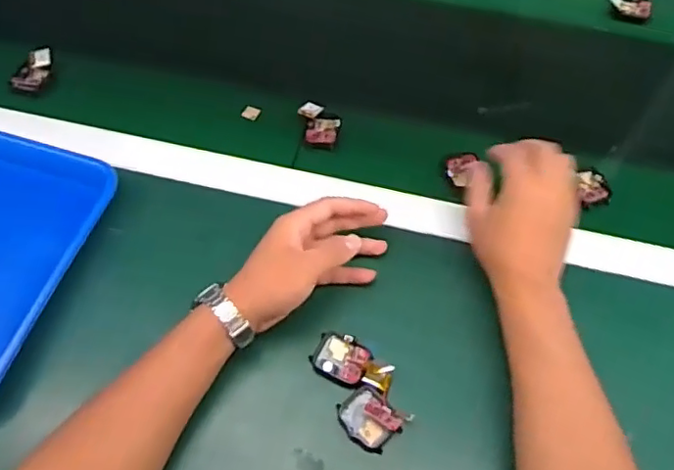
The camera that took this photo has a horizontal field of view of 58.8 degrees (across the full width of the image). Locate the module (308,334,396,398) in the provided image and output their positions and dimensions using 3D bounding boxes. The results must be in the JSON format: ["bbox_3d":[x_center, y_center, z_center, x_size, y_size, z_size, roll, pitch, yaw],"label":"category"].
[{"bbox_3d":[0.013,0.107,0.493,0.067,0.012,0.038,23,62,12],"label":"module"}]

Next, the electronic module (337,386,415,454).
[{"bbox_3d":[0.027,0.145,0.472,0.050,0.018,0.039,35,65,18],"label":"electronic module"}]

